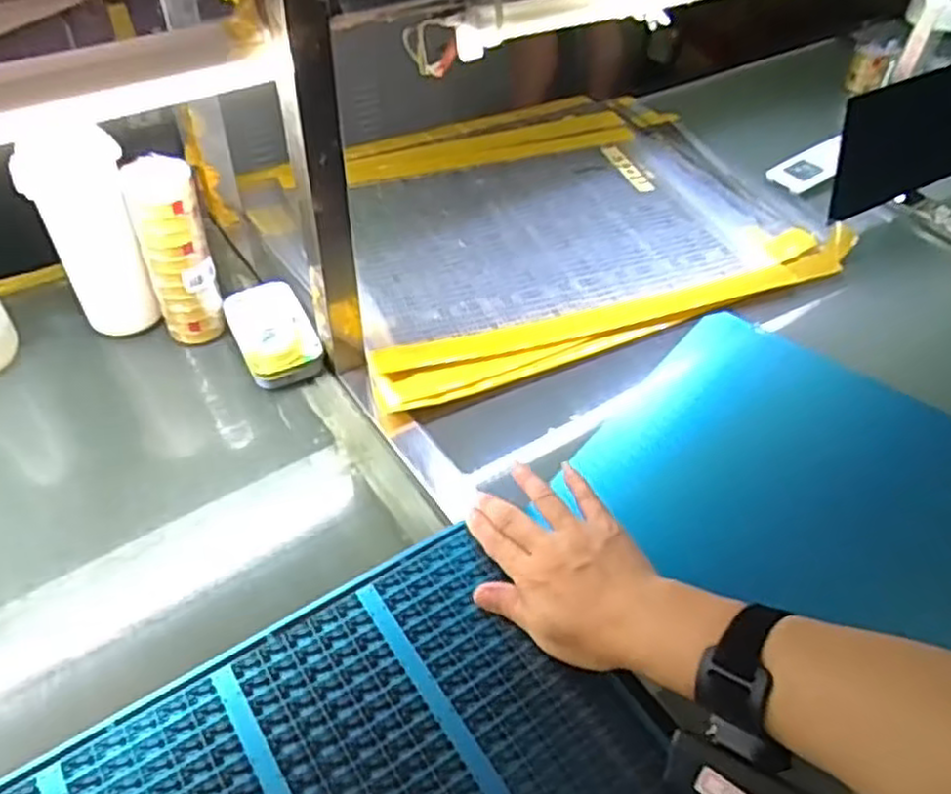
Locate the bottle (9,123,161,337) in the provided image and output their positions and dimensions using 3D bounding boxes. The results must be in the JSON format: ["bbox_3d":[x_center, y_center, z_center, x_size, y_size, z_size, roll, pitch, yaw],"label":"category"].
[{"bbox_3d":[-0.324,-0.126,0.636,0.071,0.154,0.066,-22,51,-22],"label":"bottle"}]

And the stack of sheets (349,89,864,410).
[{"bbox_3d":[0.081,-0.221,0.833,0.532,0.051,0.450,-16,49,-18],"label":"stack of sheets"}]

